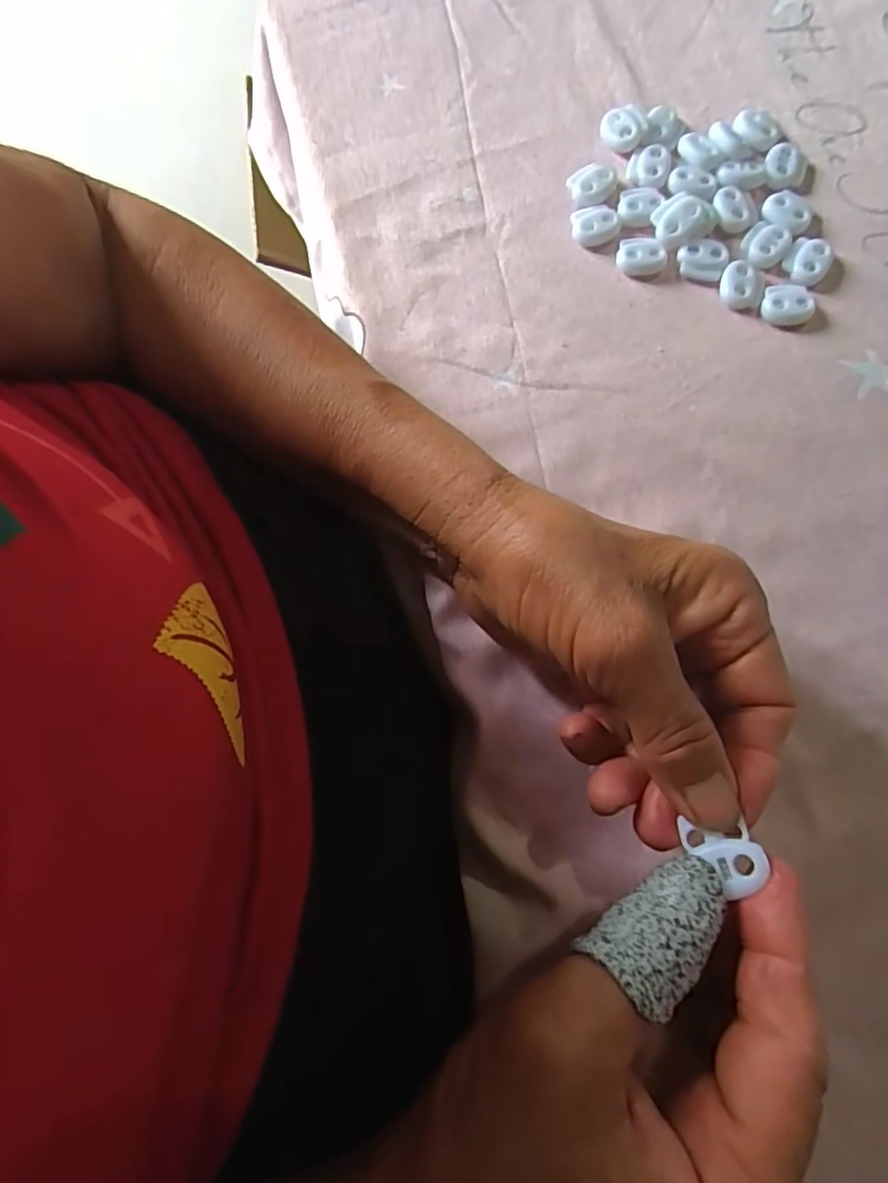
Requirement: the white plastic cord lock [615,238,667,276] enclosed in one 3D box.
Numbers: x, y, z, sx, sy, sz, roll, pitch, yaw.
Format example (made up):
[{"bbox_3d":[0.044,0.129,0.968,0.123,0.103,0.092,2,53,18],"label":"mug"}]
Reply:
[{"bbox_3d":[0.088,-0.151,0.273,0.022,0.006,0.016,-2,77,1],"label":"white plastic cord lock"}]

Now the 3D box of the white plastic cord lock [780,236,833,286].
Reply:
[{"bbox_3d":[0.162,-0.147,0.270,0.019,0.006,0.018,34,81,8],"label":"white plastic cord lock"}]

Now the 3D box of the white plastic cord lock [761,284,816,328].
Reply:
[{"bbox_3d":[0.151,-0.126,0.267,0.021,0.007,0.018,5,78,3],"label":"white plastic cord lock"}]

